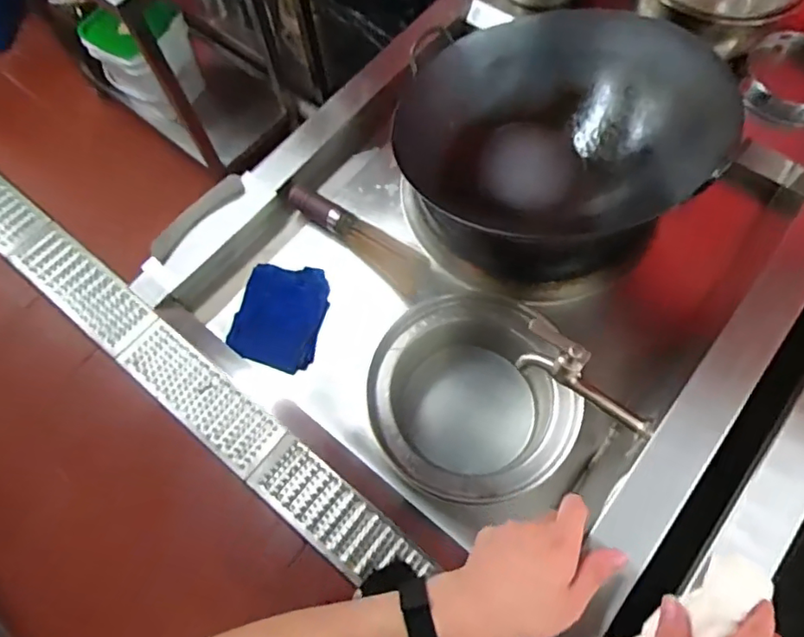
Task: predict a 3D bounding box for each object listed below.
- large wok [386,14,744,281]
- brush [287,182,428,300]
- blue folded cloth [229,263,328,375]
[{"bbox_3d":[0.239,-0.304,0.902,0.432,0.161,0.460,-1,67,2],"label":"large wok"},{"bbox_3d":[-0.078,-0.147,0.971,0.298,0.051,0.066,37,73,16],"label":"brush"},{"bbox_3d":[-0.205,-0.005,0.940,0.146,0.043,0.180,9,68,6],"label":"blue folded cloth"}]

